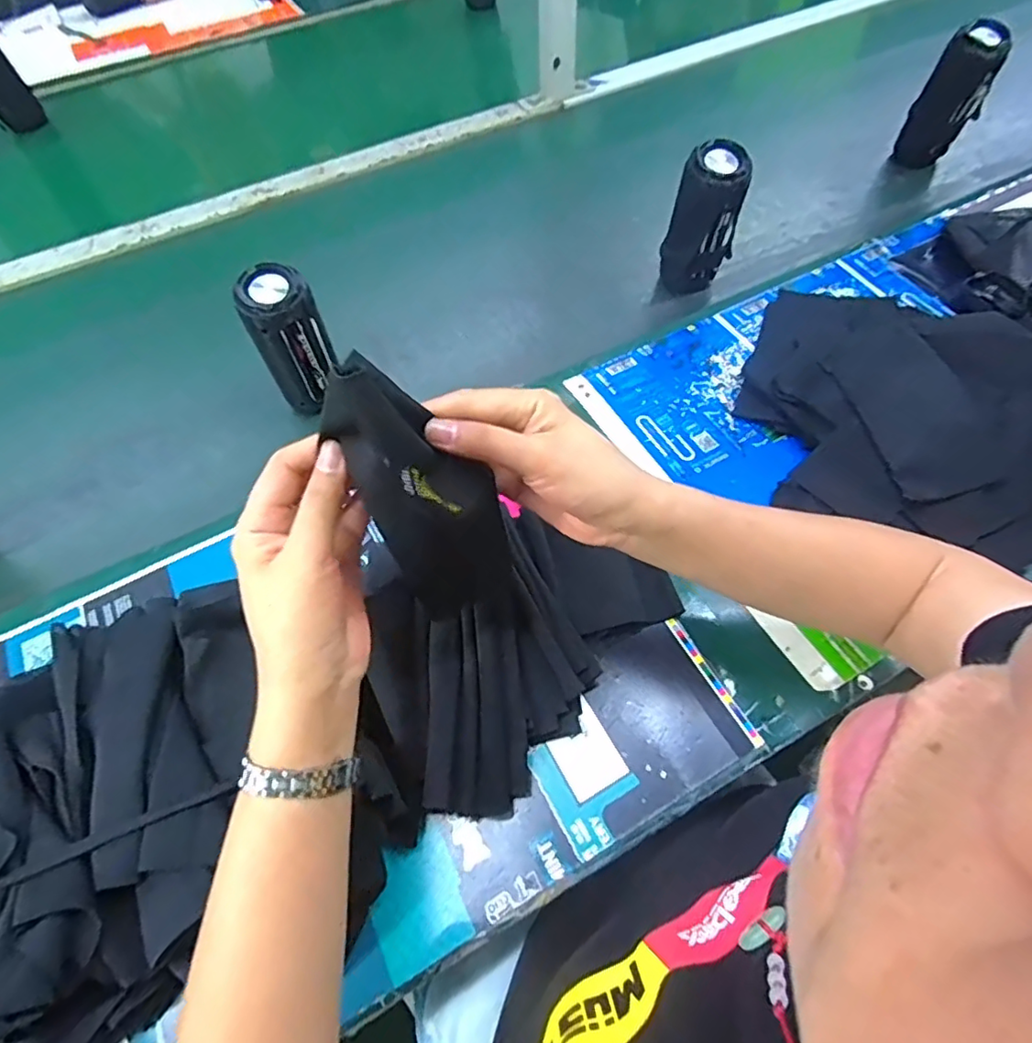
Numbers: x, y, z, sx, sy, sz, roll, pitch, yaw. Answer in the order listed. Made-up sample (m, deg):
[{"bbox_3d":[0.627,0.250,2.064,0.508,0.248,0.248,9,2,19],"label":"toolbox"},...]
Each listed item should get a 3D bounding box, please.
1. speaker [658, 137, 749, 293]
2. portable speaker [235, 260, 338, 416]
[{"bbox_3d":[0.203,-0.318,0.642,0.062,0.152,0.066,-37,65,-18],"label":"speaker"},{"bbox_3d":[-0.210,-0.174,0.554,0.061,0.123,0.063,-23,62,-11],"label":"portable speaker"}]

